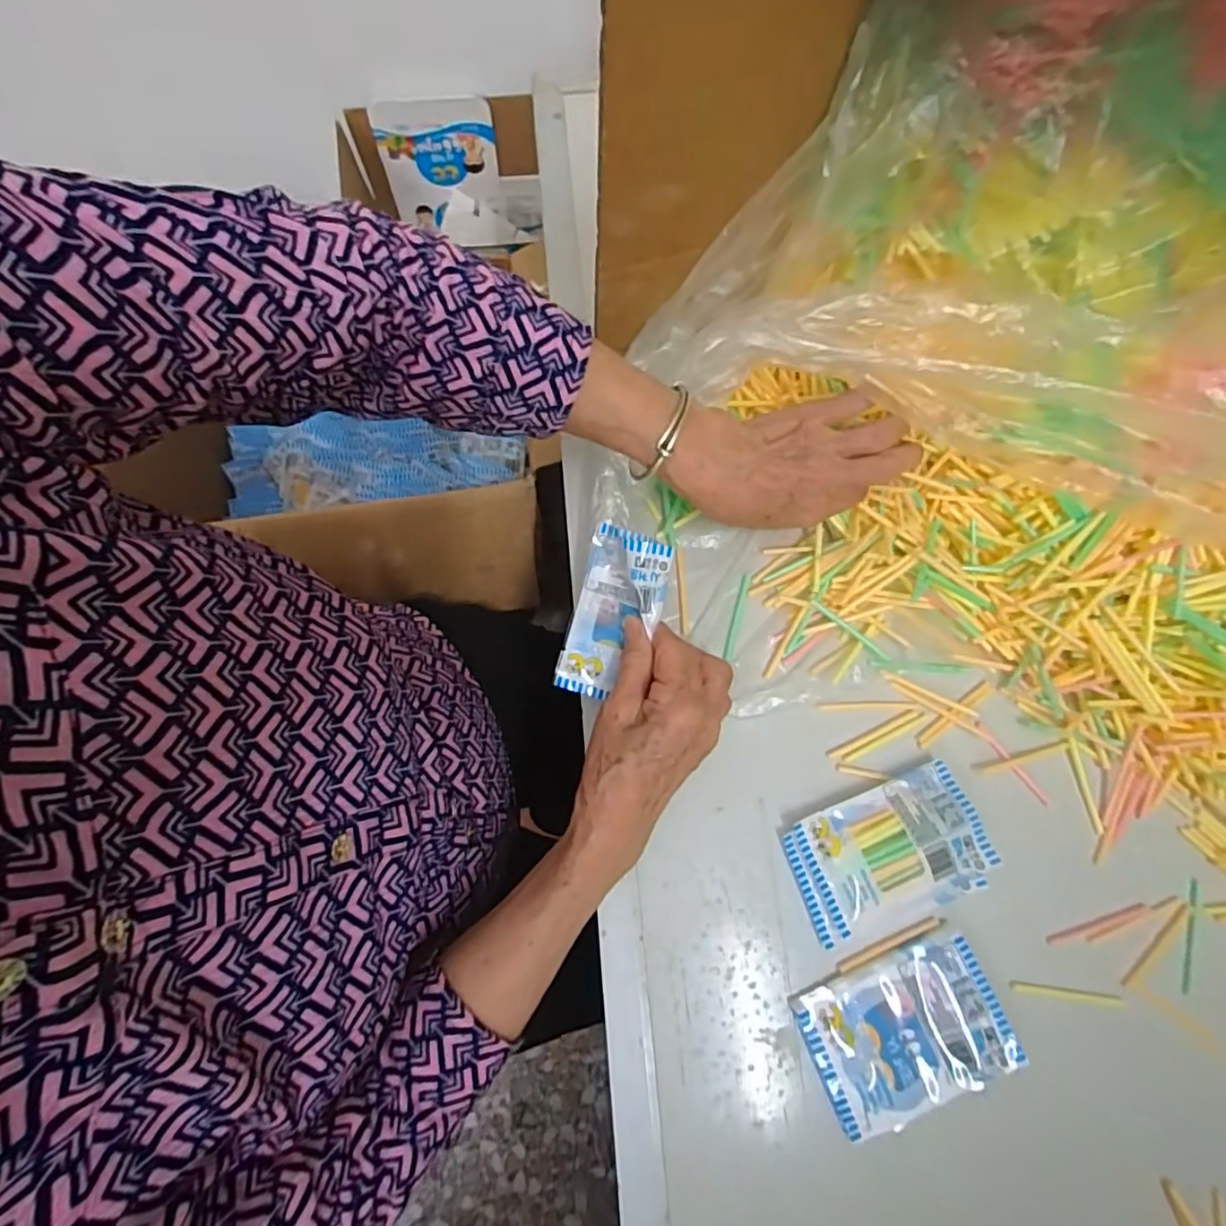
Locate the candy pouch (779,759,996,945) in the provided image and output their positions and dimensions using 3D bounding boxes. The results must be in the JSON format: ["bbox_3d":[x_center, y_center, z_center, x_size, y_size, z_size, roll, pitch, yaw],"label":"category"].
[{"bbox_3d":[0.161,0.140,0.359,0.111,0.013,0.070,-18,75,-7],"label":"candy pouch"}]

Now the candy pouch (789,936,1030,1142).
[{"bbox_3d":[0.160,0.227,0.333,0.105,0.009,0.069,-19,75,-7],"label":"candy pouch"}]

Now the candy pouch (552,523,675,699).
[{"bbox_3d":[-0.003,0.001,0.367,0.054,0.027,0.098,24,94,8],"label":"candy pouch"}]

